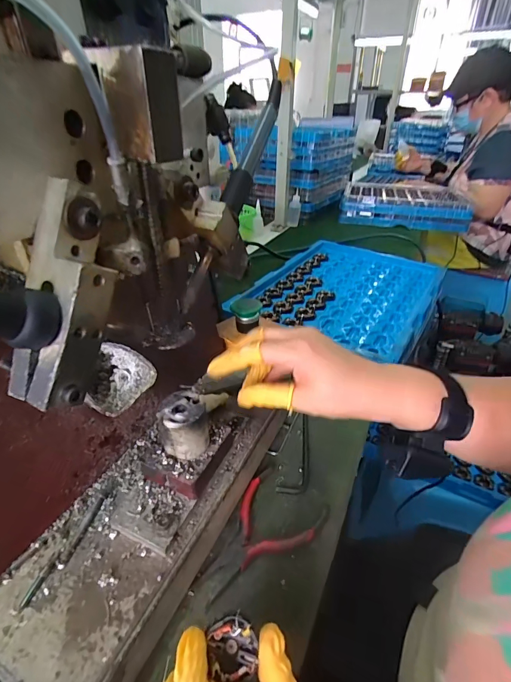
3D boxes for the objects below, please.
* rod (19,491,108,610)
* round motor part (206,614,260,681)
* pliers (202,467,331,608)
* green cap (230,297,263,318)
[{"bbox_3d":[-0.127,0.139,0.245,0.010,0.006,0.080,11,35,15],"label":"rod"},{"bbox_3d":[-0.012,0.168,0.196,0.027,0.011,0.027,0,75,1],"label":"round motor part"},{"bbox_3d":[0.000,0.162,0.295,0.070,0.010,0.117,27,41,33],"label":"pliers"},{"bbox_3d":[-0.011,-0.041,0.435,0.036,0.013,0.030,4,34,5],"label":"green cap"}]

